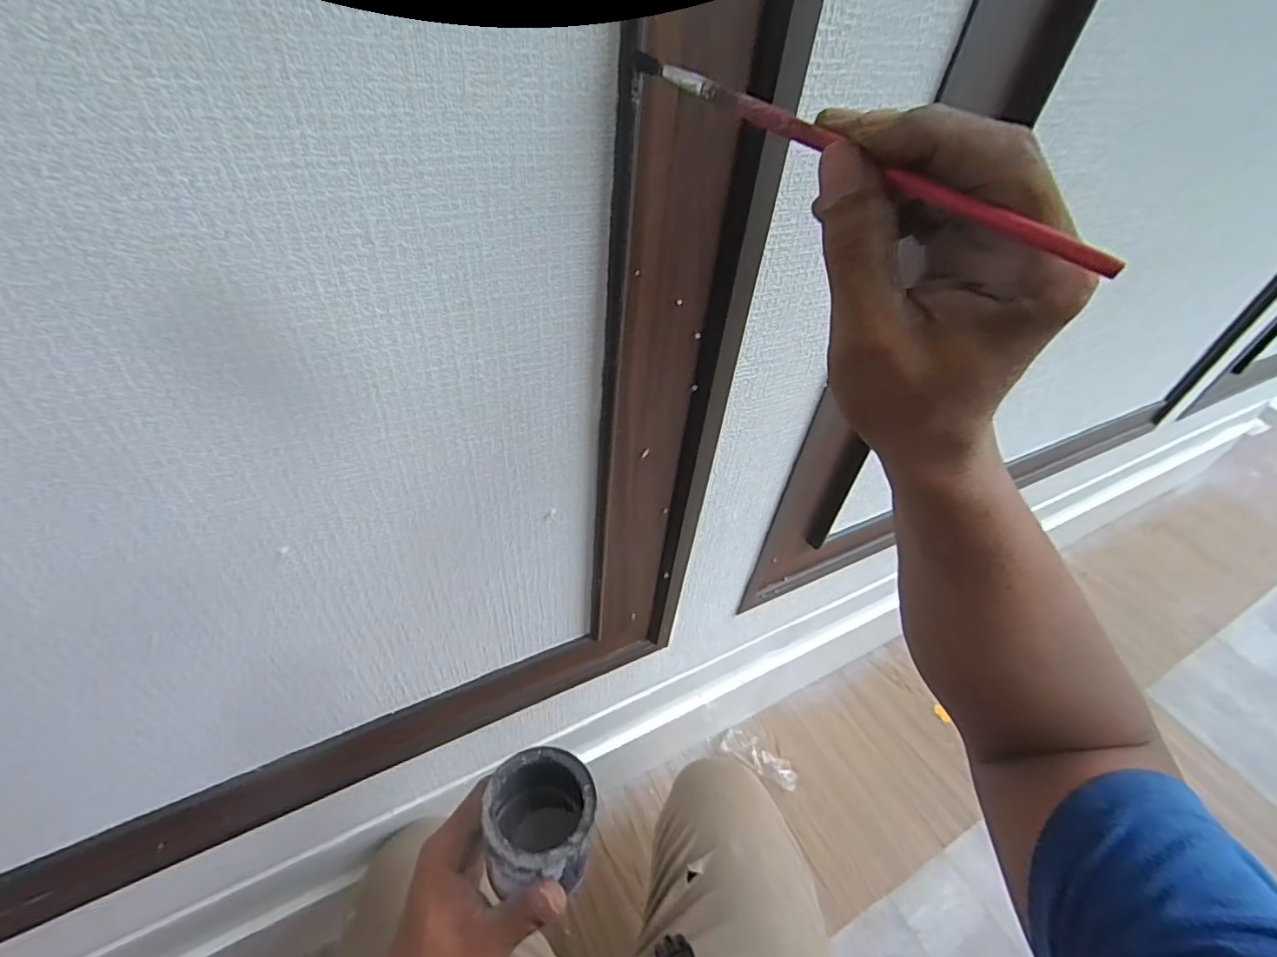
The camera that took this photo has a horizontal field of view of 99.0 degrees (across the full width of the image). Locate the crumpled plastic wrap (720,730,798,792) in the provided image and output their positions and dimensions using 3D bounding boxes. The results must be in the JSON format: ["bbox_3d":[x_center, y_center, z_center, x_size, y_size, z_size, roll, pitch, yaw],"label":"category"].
[{"bbox_3d":[0.207,0.478,0.932,0.132,0.018,0.046,26,46,20],"label":"crumpled plastic wrap"}]

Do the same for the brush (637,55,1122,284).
[{"bbox_3d":[0.064,-0.116,0.187,0.012,0.008,0.194,-30,60,-33],"label":"brush"}]

